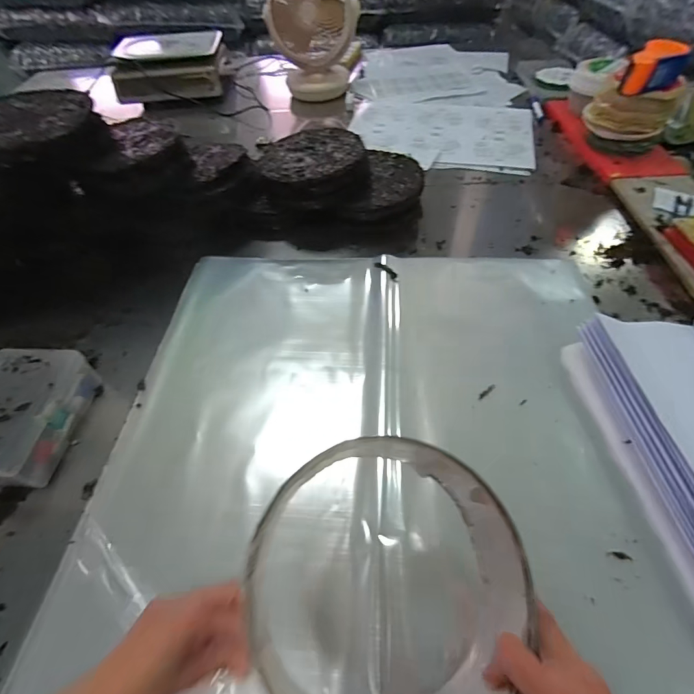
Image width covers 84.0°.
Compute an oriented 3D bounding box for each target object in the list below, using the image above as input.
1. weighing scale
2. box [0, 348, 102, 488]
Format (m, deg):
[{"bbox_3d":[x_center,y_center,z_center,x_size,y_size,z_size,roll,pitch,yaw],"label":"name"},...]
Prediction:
[{"bbox_3d":[-0.567,-0.903,1.255,0.337,0.139,0.245,-2,52,2],"label":"weighing scale"},{"bbox_3d":[-0.444,0.095,0.529,0.123,0.079,0.182,3,53,8],"label":"box"}]

